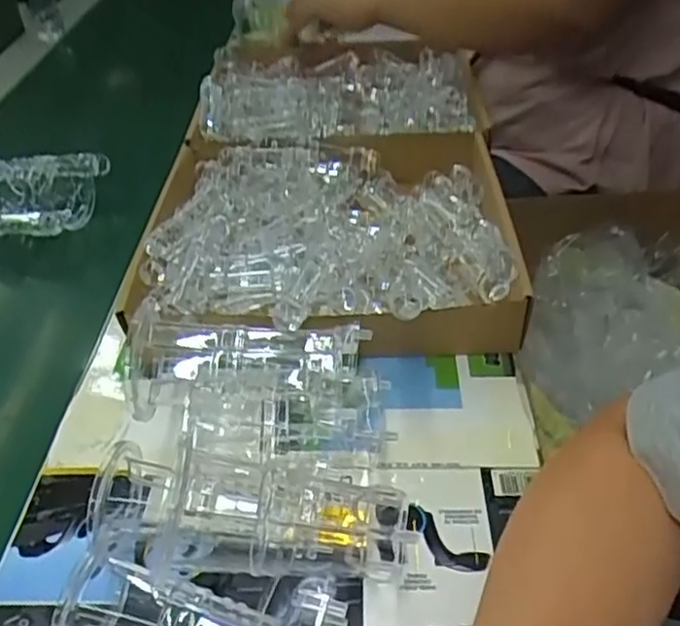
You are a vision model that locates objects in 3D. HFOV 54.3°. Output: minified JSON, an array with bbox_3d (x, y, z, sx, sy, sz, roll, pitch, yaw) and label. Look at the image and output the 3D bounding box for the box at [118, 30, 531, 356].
[{"bbox_3d":[-0.004,-0.164,0.701,0.314,0.065,0.575,-1,41,3],"label":"box"}]

